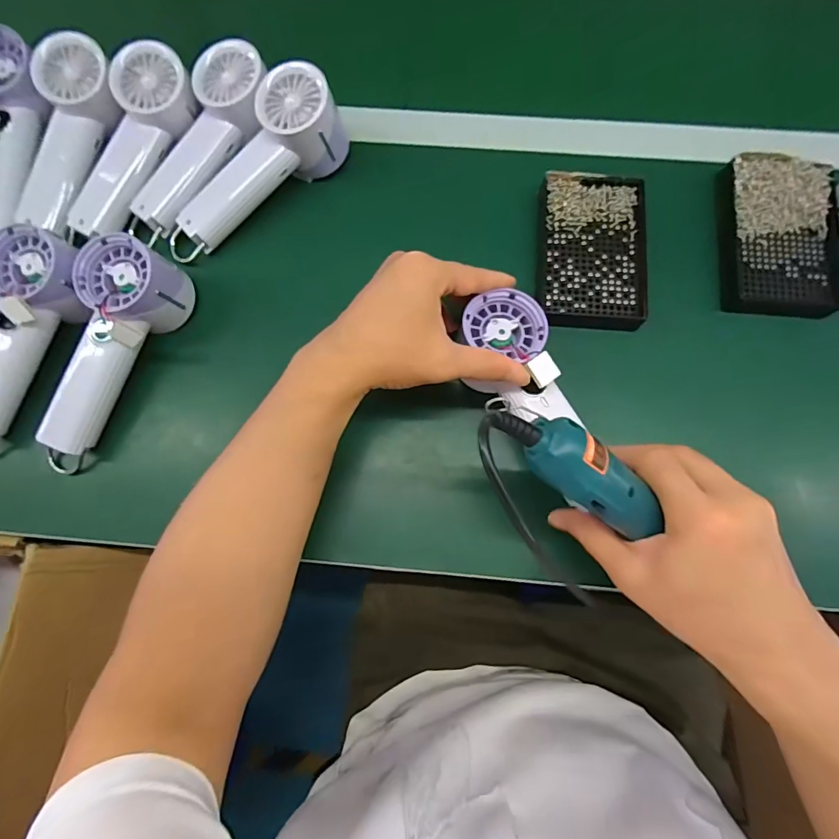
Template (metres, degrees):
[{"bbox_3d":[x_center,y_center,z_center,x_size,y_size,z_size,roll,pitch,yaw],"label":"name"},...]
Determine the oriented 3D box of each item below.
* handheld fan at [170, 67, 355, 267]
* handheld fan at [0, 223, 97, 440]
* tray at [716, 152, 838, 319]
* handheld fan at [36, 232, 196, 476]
[{"bbox_3d":[-0.148,-0.217,0.401,0.195,0.065,0.061,-40,80,8],"label":"handheld fan"},{"bbox_3d":[-0.333,-0.060,0.365,0.071,0.055,0.196,26,96,6],"label":"handheld fan"},{"bbox_3d":[0.314,-0.160,0.388,0.091,0.027,0.139,2,78,1],"label":"tray"},{"bbox_3d":[-0.260,-0.055,0.353,0.068,0.053,0.192,29,80,7],"label":"handheld fan"}]

